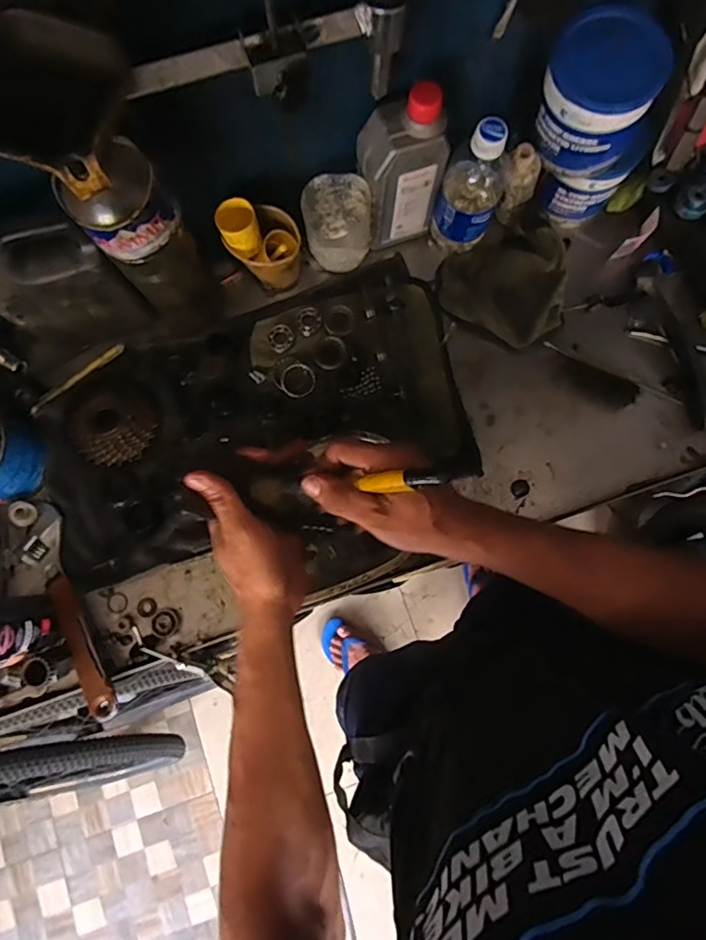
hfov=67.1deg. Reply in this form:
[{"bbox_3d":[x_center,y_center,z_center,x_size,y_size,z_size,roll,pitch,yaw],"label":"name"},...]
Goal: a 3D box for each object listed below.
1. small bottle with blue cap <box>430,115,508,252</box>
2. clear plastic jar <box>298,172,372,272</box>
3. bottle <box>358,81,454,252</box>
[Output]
[{"bbox_3d":[0.124,-0.299,0.558,0.059,0.151,0.061,18,80,4],"label":"small bottle with blue cap"},{"bbox_3d":[-0.017,-0.266,0.587,0.071,0.086,0.067,-7,79,0],"label":"clear plastic jar"},{"bbox_3d":[0.049,-0.310,0.550,0.079,0.176,0.052,-17,79,-2],"label":"bottle"}]

